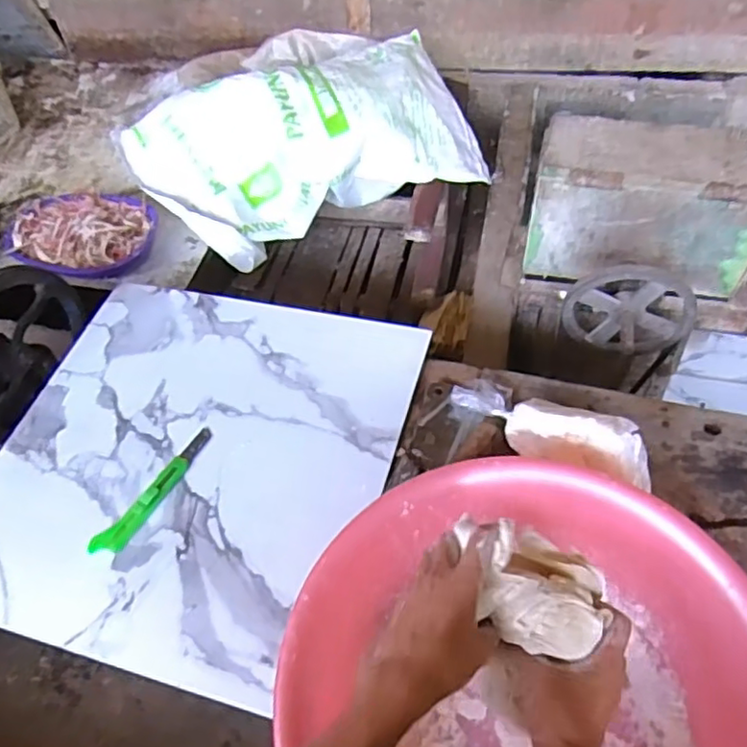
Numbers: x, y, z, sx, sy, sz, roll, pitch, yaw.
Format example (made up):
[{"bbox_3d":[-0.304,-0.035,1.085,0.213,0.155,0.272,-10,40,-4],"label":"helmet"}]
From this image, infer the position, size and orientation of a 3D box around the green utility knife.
[{"bbox_3d":[-0.255,0.139,0.763,0.030,0.008,0.186,28,61,23],"label":"green utility knife"}]

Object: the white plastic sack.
[{"bbox_3d":[-0.130,-0.478,1.337,0.687,0.224,0.434,-26,57,-13],"label":"white plastic sack"}]

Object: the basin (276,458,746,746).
[{"bbox_3d":[0.136,0.276,0.564,0.398,0.117,0.377,-2,54,3],"label":"basin"}]

